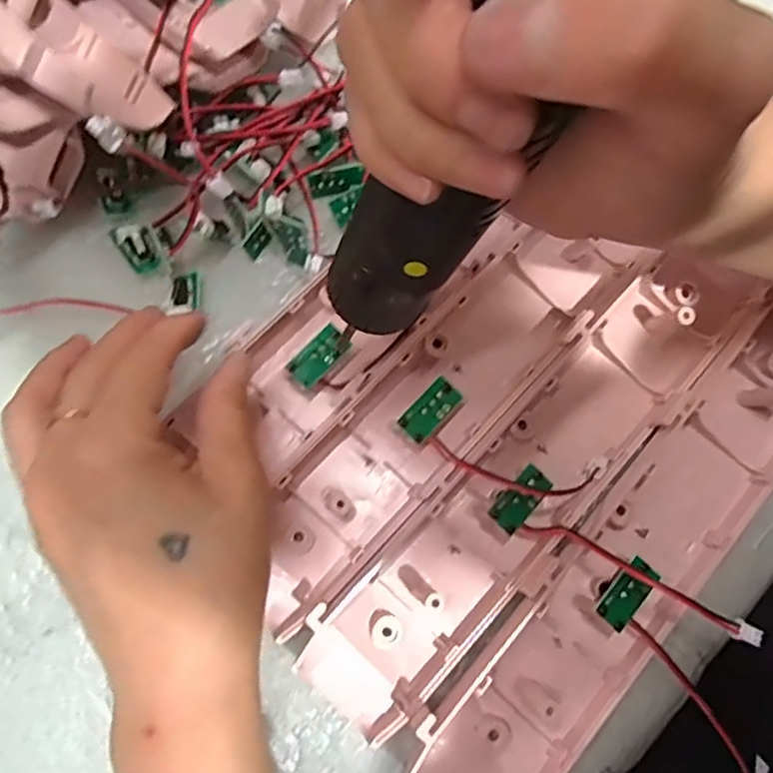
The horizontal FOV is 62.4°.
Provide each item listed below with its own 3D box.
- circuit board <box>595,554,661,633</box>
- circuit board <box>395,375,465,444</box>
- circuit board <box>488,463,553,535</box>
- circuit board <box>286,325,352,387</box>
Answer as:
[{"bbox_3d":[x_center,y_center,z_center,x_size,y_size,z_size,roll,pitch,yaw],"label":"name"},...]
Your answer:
[{"bbox_3d":[0.098,0.084,0.259,0.013,0.004,0.029,41,74,8],"label":"circuit board"},{"bbox_3d":[0.019,0.011,0.276,0.015,0.004,0.029,43,78,0],"label":"circuit board"},{"bbox_3d":[0.057,0.047,0.268,0.014,0.005,0.028,42,78,9],"label":"circuit board"},{"bbox_3d":[-0.029,-0.013,0.279,0.014,0.004,0.027,44,82,-5],"label":"circuit board"}]

